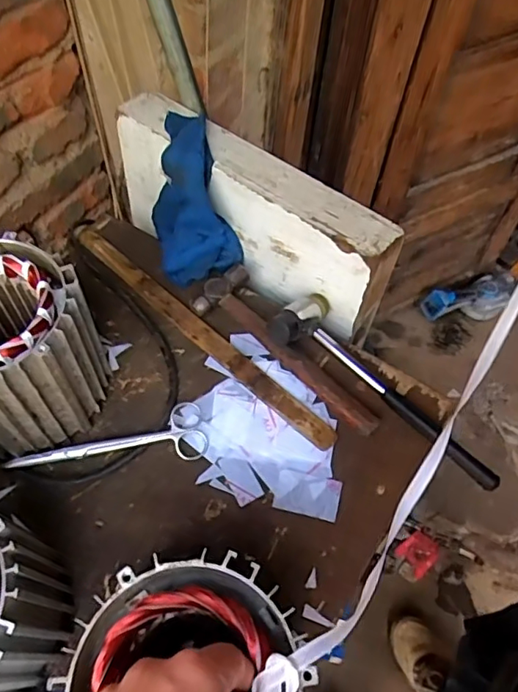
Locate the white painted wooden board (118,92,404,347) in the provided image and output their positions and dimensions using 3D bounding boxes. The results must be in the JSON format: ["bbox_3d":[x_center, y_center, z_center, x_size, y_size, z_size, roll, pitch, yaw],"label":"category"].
[{"bbox_3d":[-0.010,-0.144,0.622,0.333,0.164,0.072,29,62,14],"label":"white painted wooden board"}]

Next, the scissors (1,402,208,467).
[{"bbox_3d":[-0.141,0.097,0.522,0.181,0.015,0.054,-13,60,-11],"label":"scissors"}]

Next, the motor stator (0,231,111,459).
[{"bbox_3d":[-0.216,0.006,0.482,0.126,0.149,0.129,1,59,-2],"label":"motor stator"}]

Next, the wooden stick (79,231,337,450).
[{"bbox_3d":[-0.064,-0.017,0.592,0.363,0.023,0.028,38,64,19],"label":"wooden stick"}]

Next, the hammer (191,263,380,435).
[{"bbox_3d":[0.035,0.000,0.581,0.235,0.028,0.068,38,64,18],"label":"hammer"}]

